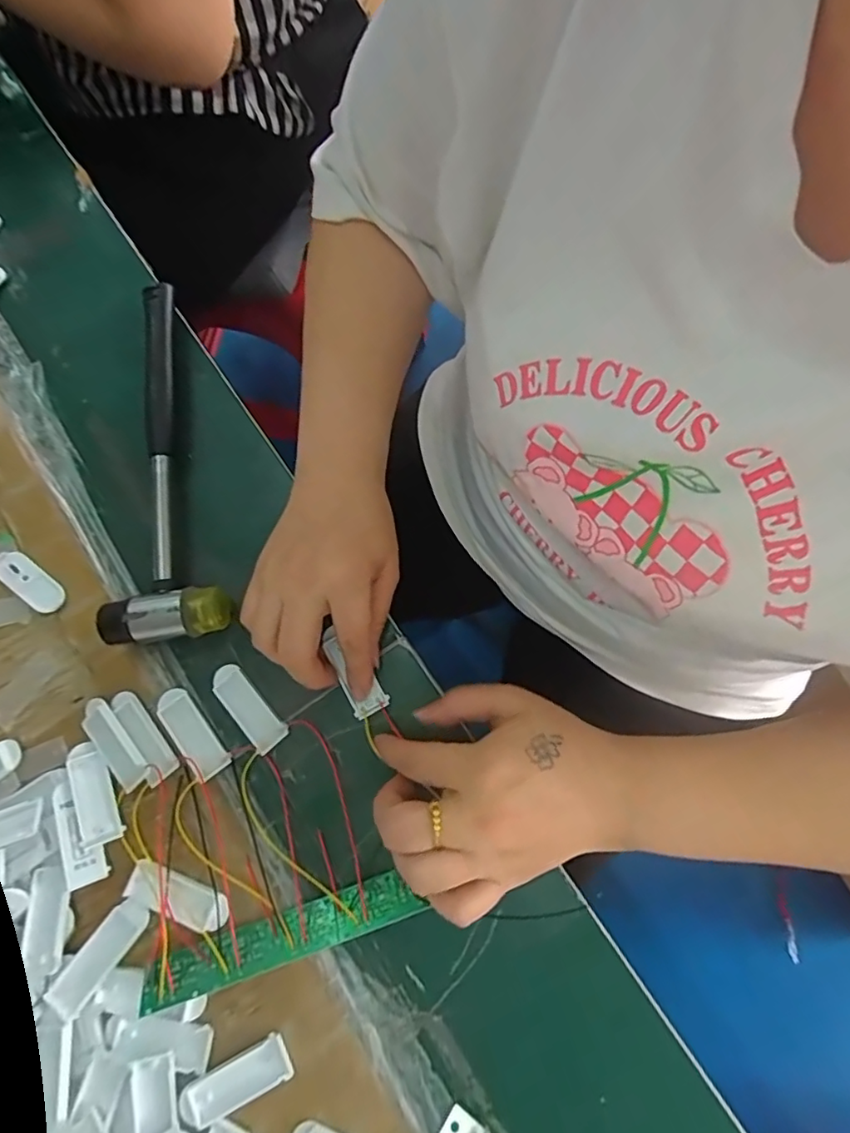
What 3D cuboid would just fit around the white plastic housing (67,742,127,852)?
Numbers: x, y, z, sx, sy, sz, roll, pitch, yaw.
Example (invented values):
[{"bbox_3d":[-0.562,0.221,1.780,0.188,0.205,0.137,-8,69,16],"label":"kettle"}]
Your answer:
[{"bbox_3d":[-0.192,0.130,0.322,0.019,0.004,0.057,-22,78,-1],"label":"white plastic housing"}]

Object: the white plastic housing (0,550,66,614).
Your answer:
[{"bbox_3d":[-0.252,0.009,0.354,0.050,0.006,0.021,38,83,10],"label":"white plastic housing"}]

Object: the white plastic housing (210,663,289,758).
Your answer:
[{"bbox_3d":[-0.107,0.084,0.337,0.021,0.004,0.057,-42,79,-6],"label":"white plastic housing"}]

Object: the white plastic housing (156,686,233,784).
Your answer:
[{"bbox_3d":[-0.139,0.098,0.332,0.021,0.006,0.057,-39,79,-5],"label":"white plastic housing"}]

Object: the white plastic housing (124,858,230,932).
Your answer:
[{"bbox_3d":[-0.137,0.182,0.308,0.057,0.004,0.019,19,80,7],"label":"white plastic housing"}]

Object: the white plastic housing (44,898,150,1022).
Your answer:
[{"bbox_3d":[-0.175,0.208,0.300,0.020,0.009,0.057,35,78,9],"label":"white plastic housing"}]

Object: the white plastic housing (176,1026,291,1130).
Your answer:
[{"bbox_3d":[-0.098,0.263,0.285,0.057,0.007,0.021,-24,78,-2],"label":"white plastic housing"}]

